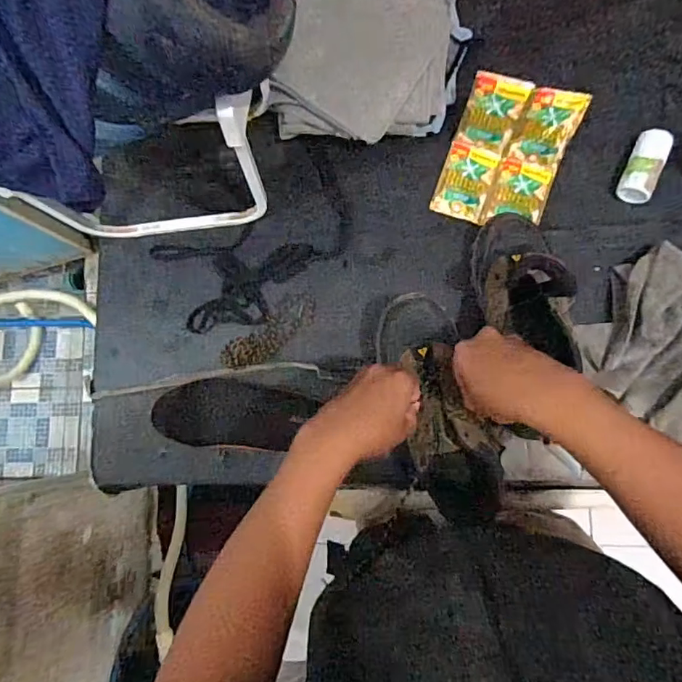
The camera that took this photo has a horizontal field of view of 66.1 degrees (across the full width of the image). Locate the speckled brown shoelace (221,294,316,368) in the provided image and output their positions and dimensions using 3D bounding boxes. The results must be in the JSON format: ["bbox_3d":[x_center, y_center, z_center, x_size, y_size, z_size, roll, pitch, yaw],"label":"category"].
[{"bbox_3d":[-0.097,-0.008,0.727,0.146,0.004,0.047,-34,81,1],"label":"speckled brown shoelace"}]

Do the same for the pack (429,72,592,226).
[{"bbox_3d":[0.215,-0.244,0.679,0.143,0.090,0.168,21,86,8],"label":"pack"}]

